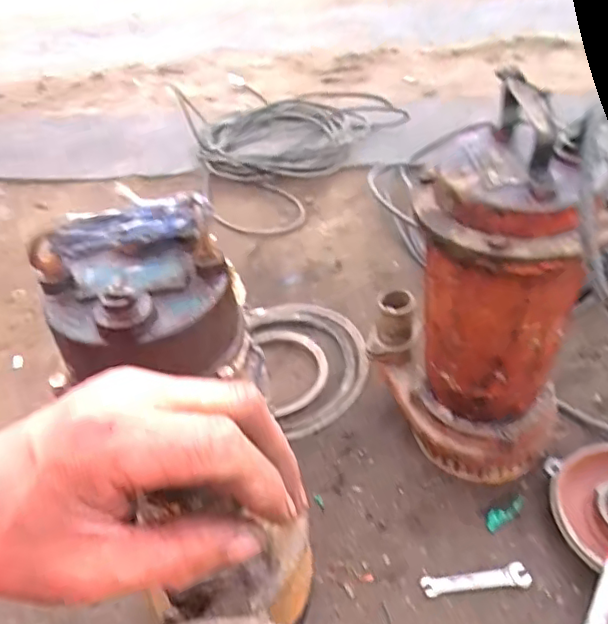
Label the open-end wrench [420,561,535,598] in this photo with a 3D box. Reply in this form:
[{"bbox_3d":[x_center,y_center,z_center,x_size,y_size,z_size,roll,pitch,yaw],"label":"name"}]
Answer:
[{"bbox_3d":[0.195,0.306,0.652,0.117,0.006,0.026,-8,45,-1],"label":"open-end wrench"}]

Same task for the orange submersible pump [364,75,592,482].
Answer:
[{"bbox_3d":[0.193,0.010,0.645,0.157,0.445,0.184,-15,46,-8],"label":"orange submersible pump"}]

